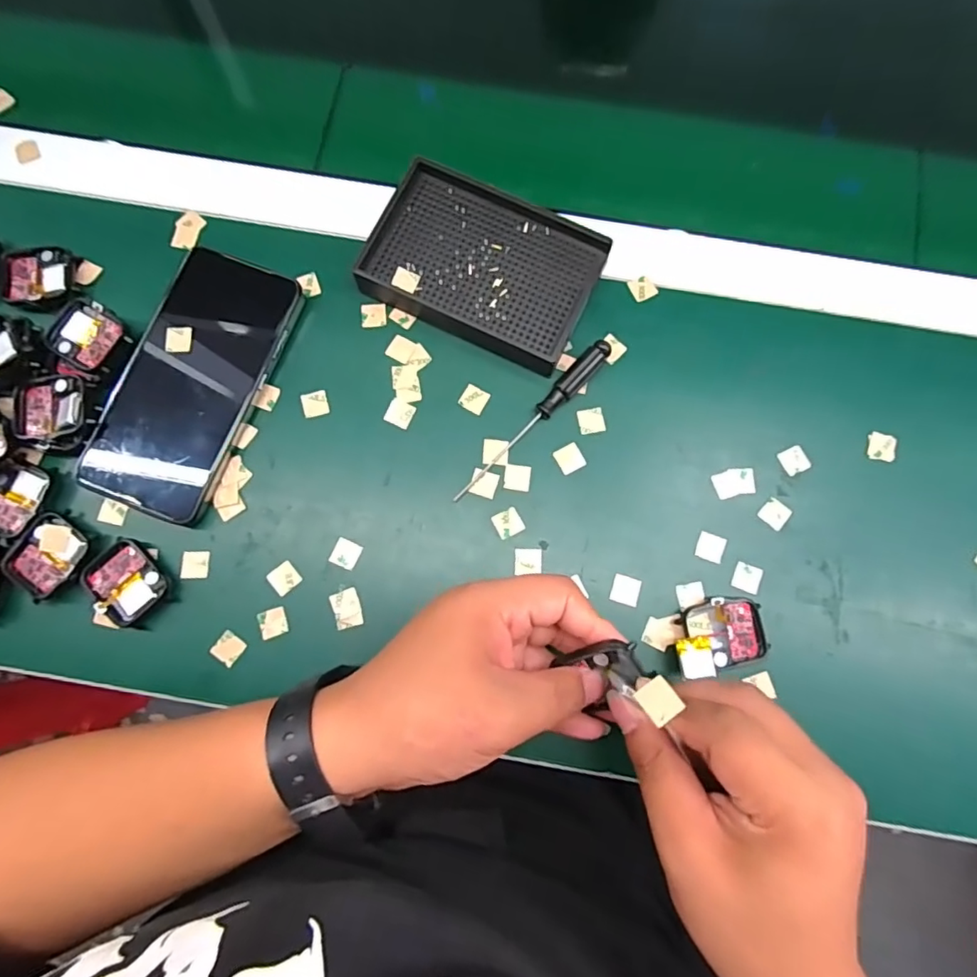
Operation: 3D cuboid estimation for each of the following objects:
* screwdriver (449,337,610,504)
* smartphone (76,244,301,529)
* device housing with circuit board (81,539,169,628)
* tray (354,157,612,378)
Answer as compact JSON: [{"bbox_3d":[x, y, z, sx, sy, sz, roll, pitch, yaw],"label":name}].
[{"bbox_3d":[0.027,-0.041,0.334,0.013,0.013,0.130,43,82,7],"label":"screwdriver"},{"bbox_3d":[-0.179,-0.064,0.332,0.078,0.010,0.159,22,83,2],"label":"smartphone"},{"bbox_3d":[-0.207,0.054,0.316,0.036,0.013,0.043,-44,83,-8],"label":"device housing with circuit board"},{"bbox_3d":[-0.003,-0.140,0.348,0.134,0.021,0.092,27,81,4],"label":"tray"}]

